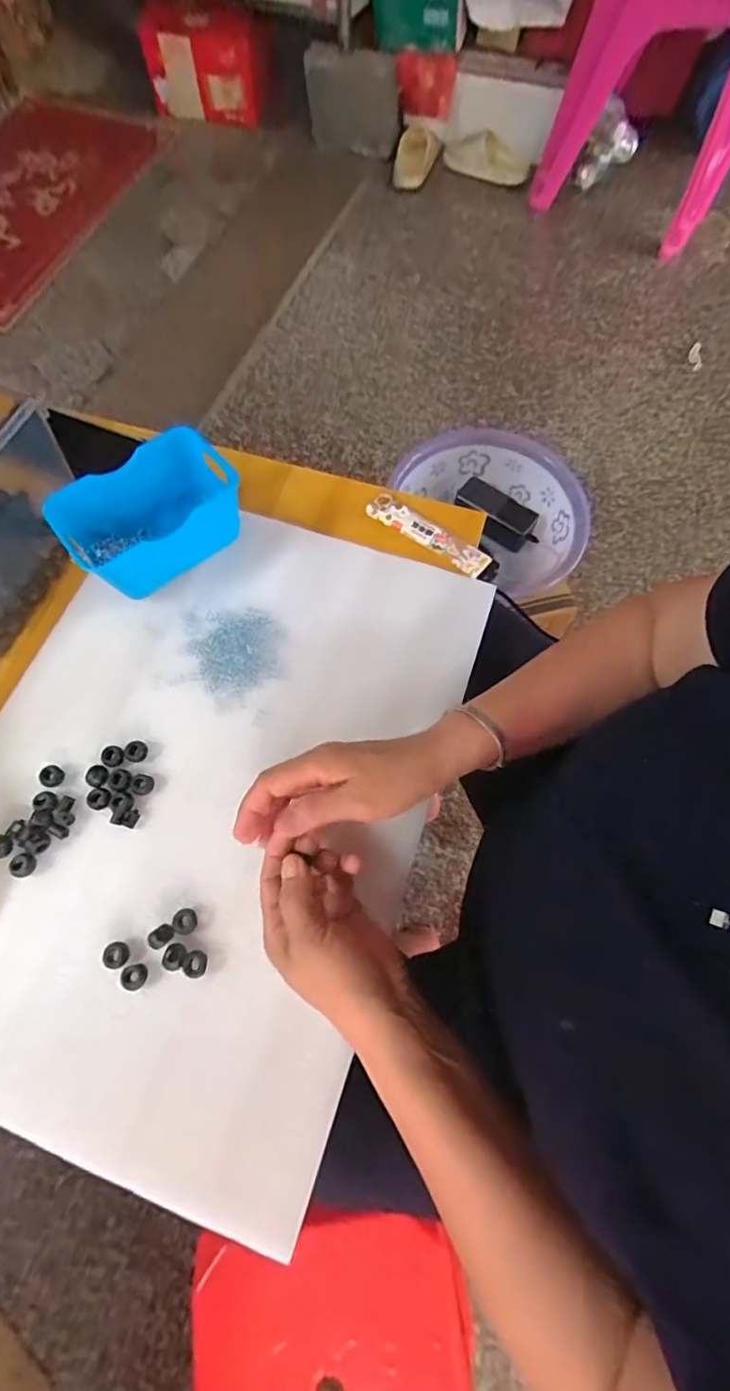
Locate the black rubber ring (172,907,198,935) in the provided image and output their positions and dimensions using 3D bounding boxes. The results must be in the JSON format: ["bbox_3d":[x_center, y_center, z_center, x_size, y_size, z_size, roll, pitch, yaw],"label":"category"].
[{"bbox_3d":[-0.134,0.168,0.397,0.016,0.009,0.018,-17,70,-6],"label":"black rubber ring"}]

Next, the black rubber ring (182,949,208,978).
[{"bbox_3d":[-0.122,0.194,0.384,0.015,0.010,0.018,17,70,7],"label":"black rubber ring"}]

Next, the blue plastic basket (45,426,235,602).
[{"bbox_3d":[-0.193,-0.162,0.492,0.148,0.074,0.107,-36,73,-12],"label":"blue plastic basket"}]

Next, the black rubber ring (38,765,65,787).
[{"bbox_3d":[-0.256,0.065,0.435,0.016,0.010,0.018,0,70,1],"label":"black rubber ring"}]

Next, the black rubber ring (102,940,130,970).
[{"bbox_3d":[-0.181,0.189,0.387,0.017,0.009,0.018,0,69,0],"label":"black rubber ring"}]

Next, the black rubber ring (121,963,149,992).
[{"bbox_3d":[-0.165,0.201,0.381,0.017,0.007,0.017,0,69,0],"label":"black rubber ring"}]

